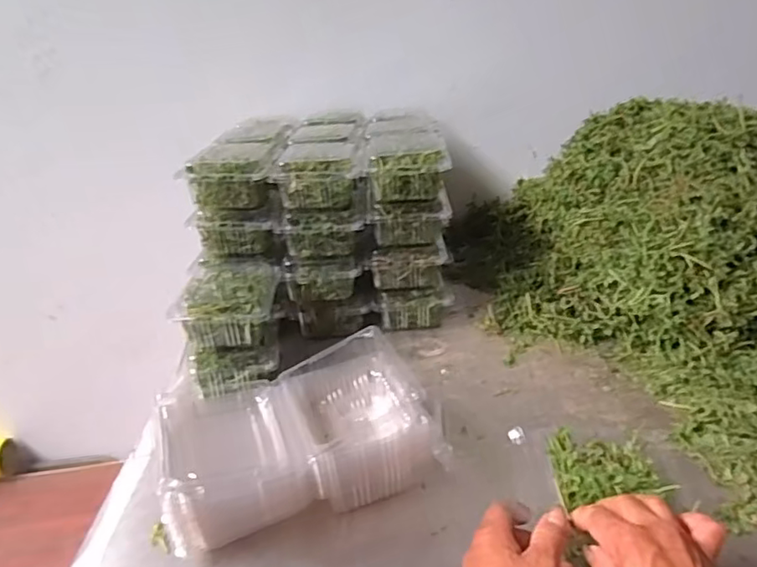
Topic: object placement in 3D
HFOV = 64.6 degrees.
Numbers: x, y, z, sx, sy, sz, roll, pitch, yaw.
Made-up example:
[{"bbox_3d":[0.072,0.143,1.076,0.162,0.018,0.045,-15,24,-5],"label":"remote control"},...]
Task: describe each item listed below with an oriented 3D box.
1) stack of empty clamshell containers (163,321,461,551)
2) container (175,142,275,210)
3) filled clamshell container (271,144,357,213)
[{"bbox_3d":[-0.082,0.149,0.571,0.230,0.099,0.148,-12,26,-17],"label":"stack of empty clamshell containers"},{"bbox_3d":[-0.196,-0.147,0.803,0.108,0.063,0.133,-4,25,-1],"label":"container"},{"bbox_3d":[-0.077,-0.144,0.799,0.110,0.060,0.130,-2,25,3],"label":"filled clamshell container"}]

